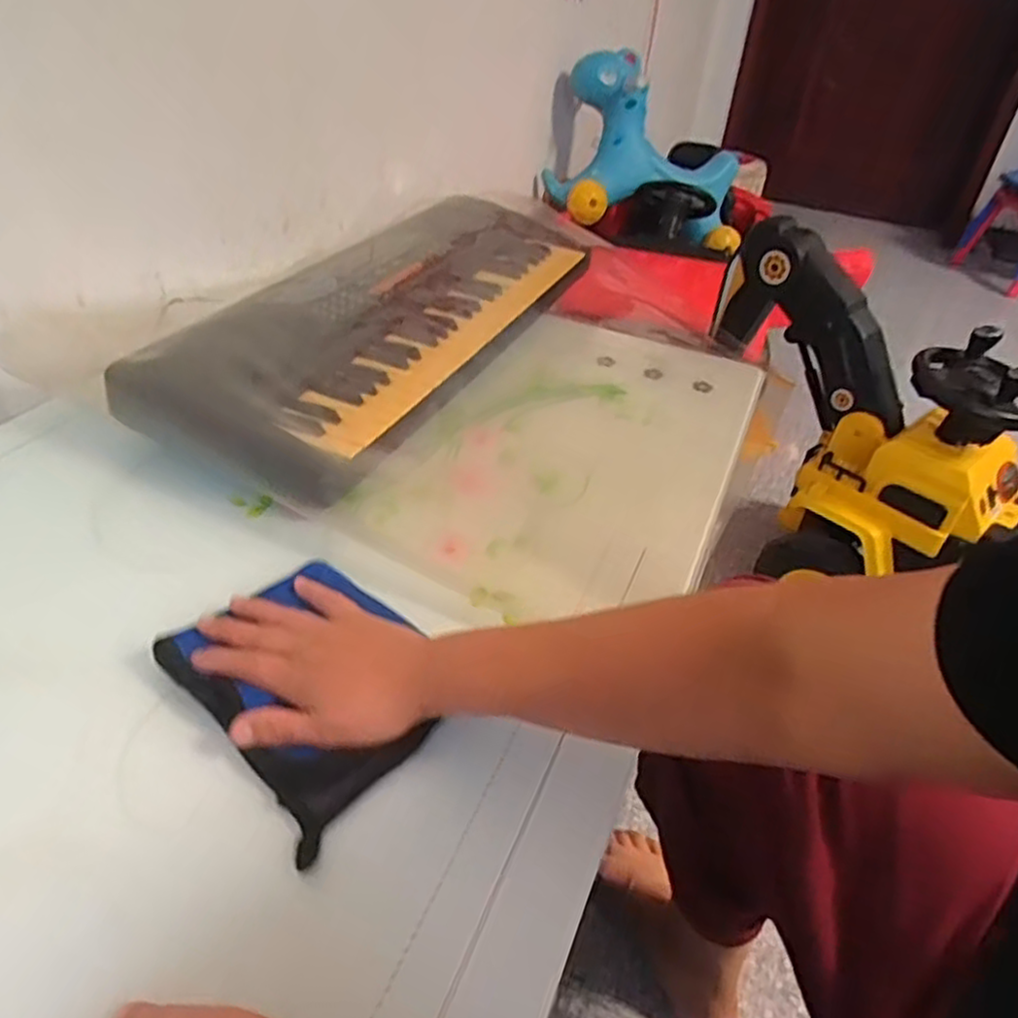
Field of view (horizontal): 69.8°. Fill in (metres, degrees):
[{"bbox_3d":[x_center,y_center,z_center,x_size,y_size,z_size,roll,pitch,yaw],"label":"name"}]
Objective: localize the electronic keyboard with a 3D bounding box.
[{"bbox_3d":[-0.119,-0.256,0.924,0.252,0.094,0.731,19,40,16],"label":"electronic keyboard"}]

